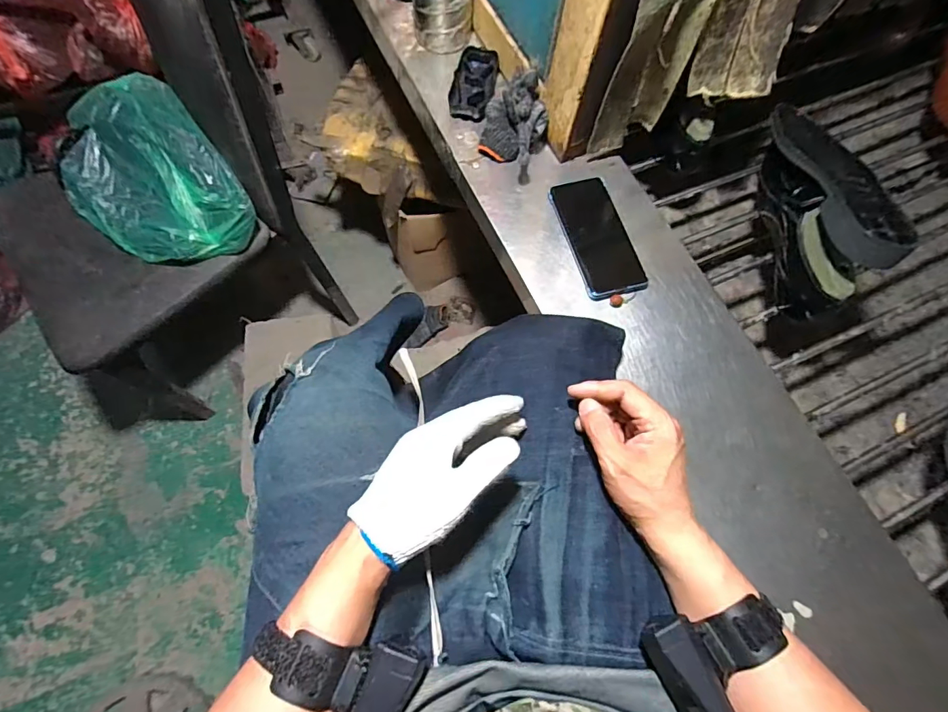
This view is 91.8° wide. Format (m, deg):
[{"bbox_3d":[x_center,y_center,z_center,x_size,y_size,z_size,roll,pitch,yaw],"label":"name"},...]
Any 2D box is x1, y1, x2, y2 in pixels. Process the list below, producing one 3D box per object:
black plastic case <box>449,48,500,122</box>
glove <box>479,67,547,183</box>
[{"bbox_3d":[0.000,-0.375,0.633,0.053,0.027,0.105,14,68,4],"label":"black plastic case"},{"bbox_3d":[0.053,-0.298,0.583,0.083,0.085,0.126,12,68,3],"label":"glove"}]

